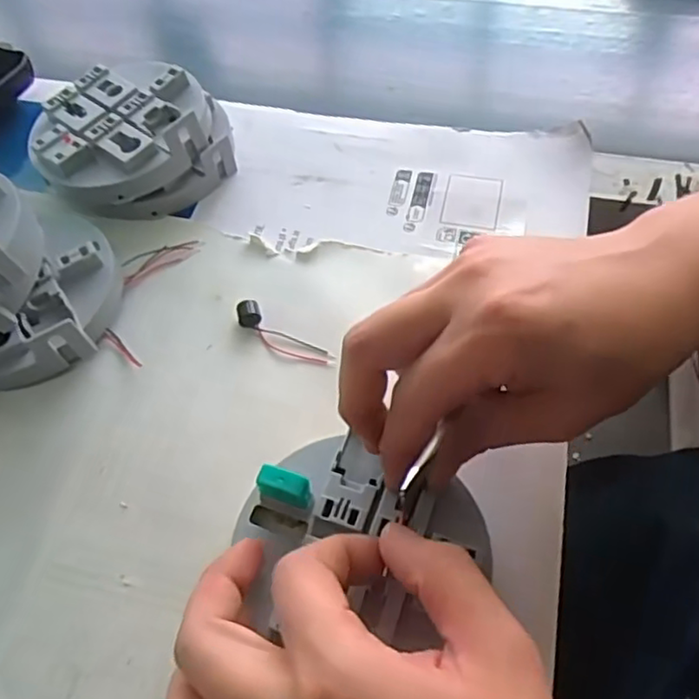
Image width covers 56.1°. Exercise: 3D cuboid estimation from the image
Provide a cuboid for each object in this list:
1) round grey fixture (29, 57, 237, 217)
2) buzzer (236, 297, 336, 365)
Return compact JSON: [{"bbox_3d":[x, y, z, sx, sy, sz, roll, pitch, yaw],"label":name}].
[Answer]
[{"bbox_3d":[-0.124,-0.124,0.387,0.108,0.044,0.097,-3,58,0],"label":"round grey fixture"},{"bbox_3d":[-0.034,-0.008,0.330,0.056,0.010,0.015,31,63,20],"label":"buzzer"}]

